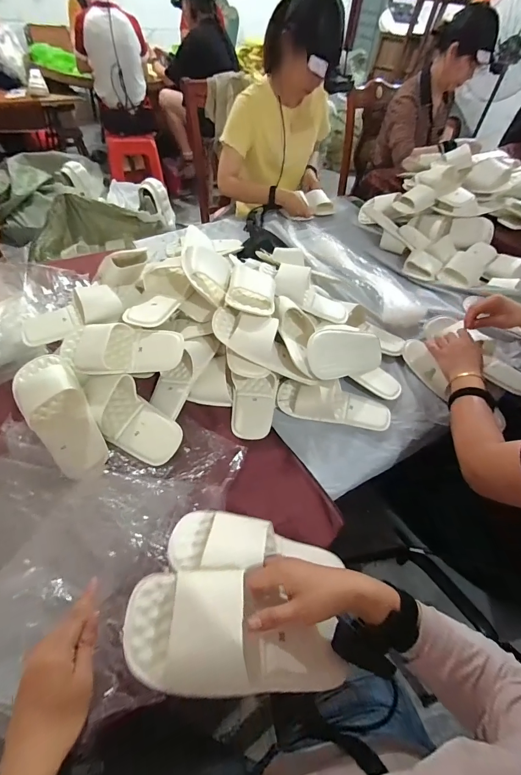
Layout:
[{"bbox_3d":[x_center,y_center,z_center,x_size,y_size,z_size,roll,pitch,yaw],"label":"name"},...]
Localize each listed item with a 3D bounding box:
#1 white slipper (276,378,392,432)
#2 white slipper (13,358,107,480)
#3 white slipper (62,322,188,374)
[{"bbox_3d":[0.153,0.028,0.690,0.233,0.053,0.081,12,50,4],"label":"white slipper"},{"bbox_3d":[-0.351,0.045,0.593,0.102,0.048,0.241,-28,78,-26],"label":"white slipper"},{"bbox_3d":[-0.263,-0.071,0.646,0.236,0.068,0.093,0,90,2],"label":"white slipper"}]

